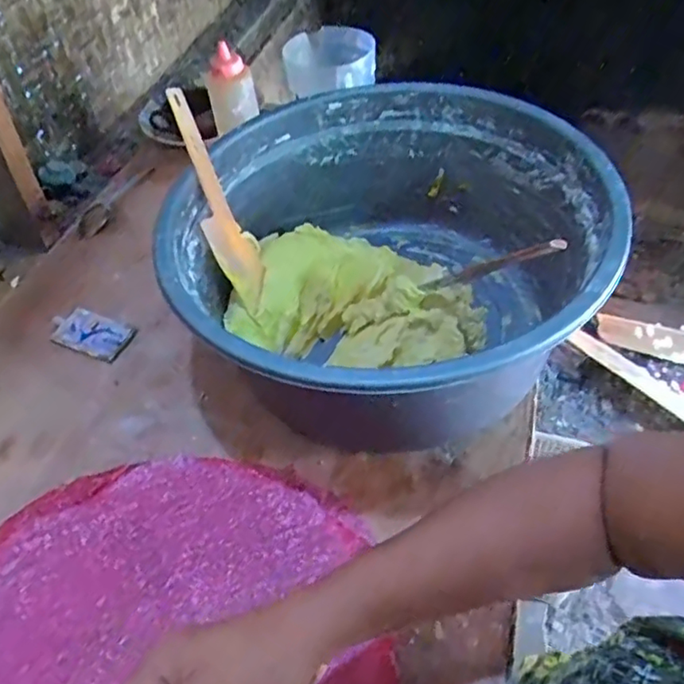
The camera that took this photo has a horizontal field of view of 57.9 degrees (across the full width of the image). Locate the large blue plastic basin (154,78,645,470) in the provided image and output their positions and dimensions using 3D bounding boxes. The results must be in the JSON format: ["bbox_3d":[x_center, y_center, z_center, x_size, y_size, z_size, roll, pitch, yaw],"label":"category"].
[{"bbox_3d":[0.035,-0.065,0.604,0.386,0.228,0.382,-3,47,3],"label":"large blue plastic basin"}]

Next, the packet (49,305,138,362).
[{"bbox_3d":[-0.291,-0.012,0.714,0.099,0.011,0.052,18,49,16],"label":"packet"}]

